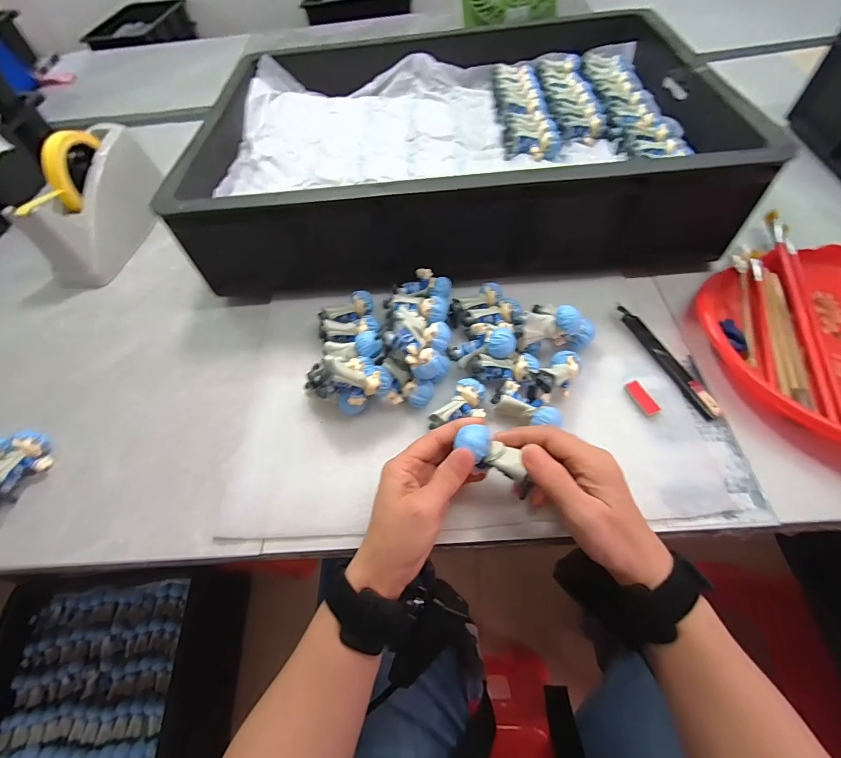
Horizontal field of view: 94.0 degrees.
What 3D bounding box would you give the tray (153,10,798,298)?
[{"bbox_3d":[0.035,-0.316,0.521,0.569,0.128,0.438,-4,57,2],"label":"tray"}]

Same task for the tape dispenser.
[{"bbox_3d":[-0.435,-0.248,0.523,0.067,0.124,0.214,-1,57,4],"label":"tape dispenser"}]

